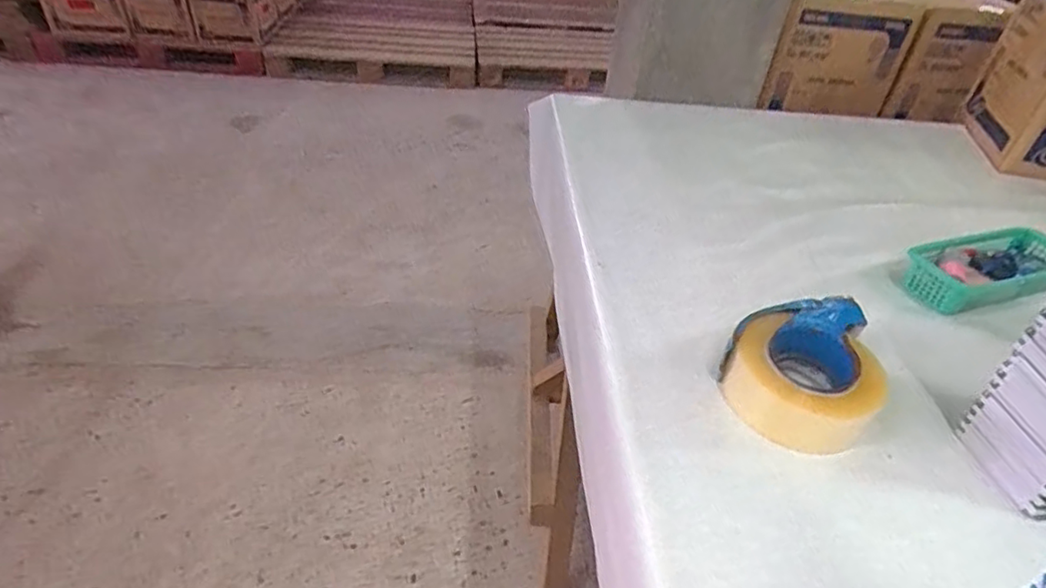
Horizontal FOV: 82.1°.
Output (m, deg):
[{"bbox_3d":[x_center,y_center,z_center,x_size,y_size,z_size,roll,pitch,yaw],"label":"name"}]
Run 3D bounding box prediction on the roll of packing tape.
[{"bbox_3d":[0.268,0.068,0.559,0.151,0.062,0.128,-26,49,-33],"label":"roll of packing tape"}]

